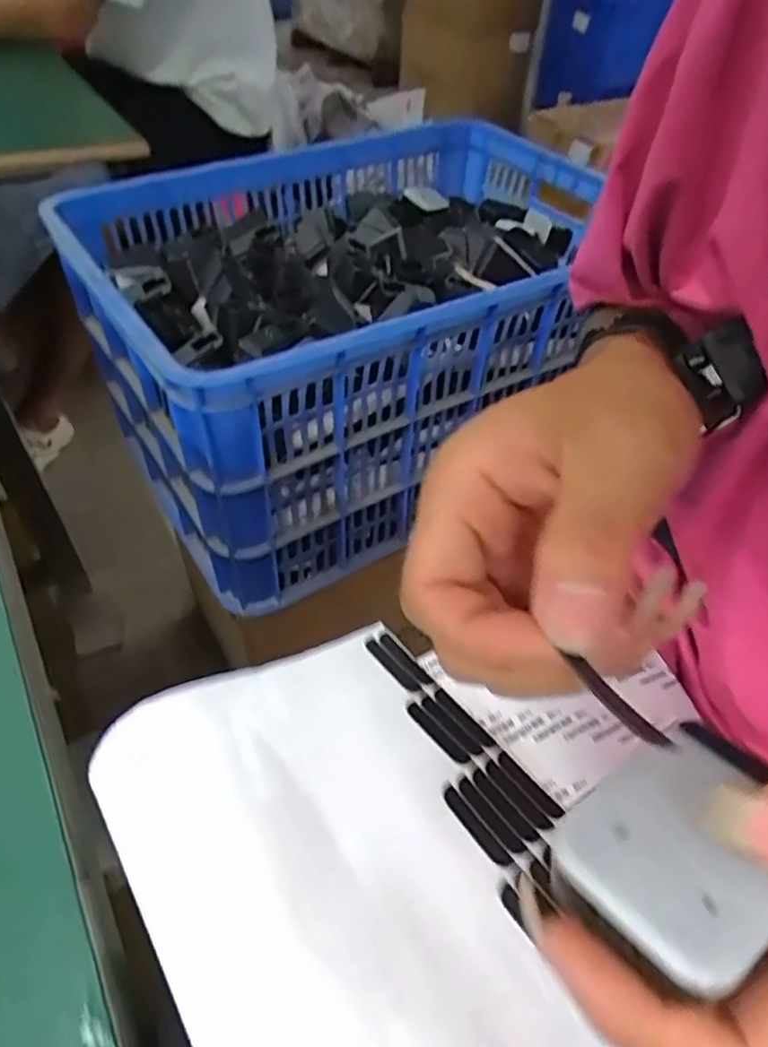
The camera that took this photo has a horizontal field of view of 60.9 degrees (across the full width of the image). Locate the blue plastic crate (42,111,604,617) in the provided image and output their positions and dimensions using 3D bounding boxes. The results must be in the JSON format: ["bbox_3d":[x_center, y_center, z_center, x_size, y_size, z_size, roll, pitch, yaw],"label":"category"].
[{"bbox_3d":[-0.026,-0.245,0.794,0.577,0.286,0.430,-24,53,-22],"label":"blue plastic crate"}]

